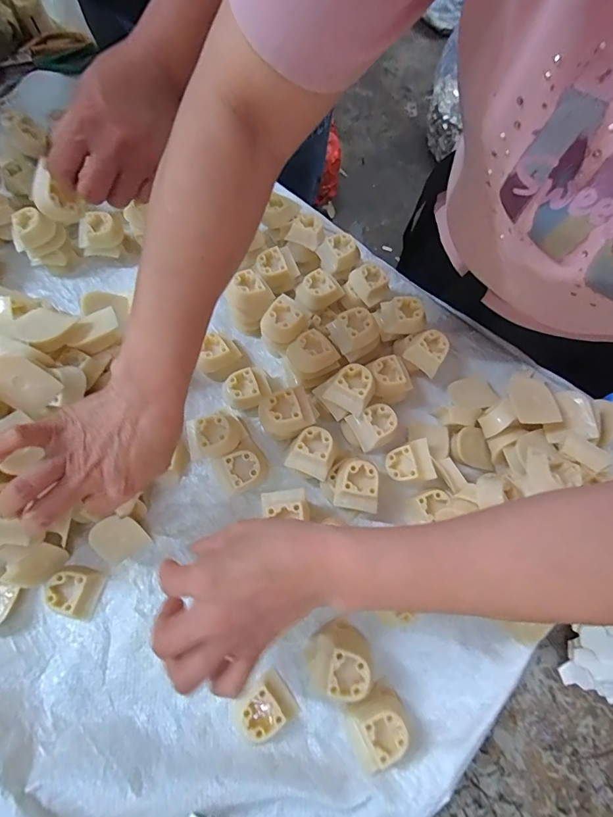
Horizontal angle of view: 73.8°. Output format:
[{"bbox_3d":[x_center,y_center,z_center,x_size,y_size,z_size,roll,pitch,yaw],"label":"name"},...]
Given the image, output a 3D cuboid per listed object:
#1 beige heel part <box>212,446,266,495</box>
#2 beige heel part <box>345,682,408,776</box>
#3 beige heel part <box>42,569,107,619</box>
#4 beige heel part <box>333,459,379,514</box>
[{"bbox_3d":[-0.060,0.058,0.378,0.040,0.035,0.037,-29,71,-15],"label":"beige heel part"},{"bbox_3d":[0.054,0.238,0.306,0.044,0.025,0.044,-23,70,-13],"label":"beige heel part"},{"bbox_3d":[-0.195,0.153,0.342,0.039,0.017,0.035,12,66,2],"label":"beige heel part"},{"bbox_3d":[0.046,0.067,0.356,0.036,0.017,0.039,13,66,2],"label":"beige heel part"}]

